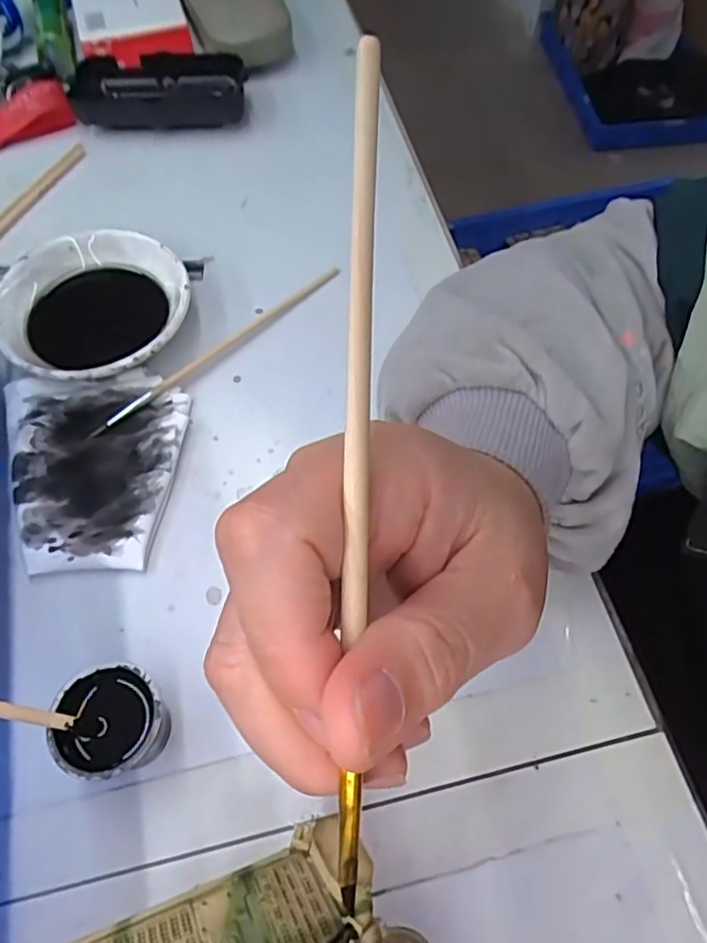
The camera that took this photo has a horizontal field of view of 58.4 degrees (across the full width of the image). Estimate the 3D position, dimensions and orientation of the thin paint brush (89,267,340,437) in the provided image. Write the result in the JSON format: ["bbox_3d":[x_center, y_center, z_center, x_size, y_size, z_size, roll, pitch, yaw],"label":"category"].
[{"bbox_3d":[-0.065,-0.068,0.327,0.008,0.009,0.159,41,69,19],"label":"thin paint brush"}]

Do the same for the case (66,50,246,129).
[{"bbox_3d":[-0.124,-0.245,0.409,0.108,0.022,0.059,1,62,0],"label":"case"}]

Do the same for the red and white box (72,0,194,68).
[{"bbox_3d":[-0.159,-0.327,0.442,0.070,0.020,0.119,-16,63,-9],"label":"red and white box"}]

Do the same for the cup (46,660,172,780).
[{"bbox_3d":[-0.086,0.092,0.230,0.034,0.035,0.036,0,62,0],"label":"cup"}]

